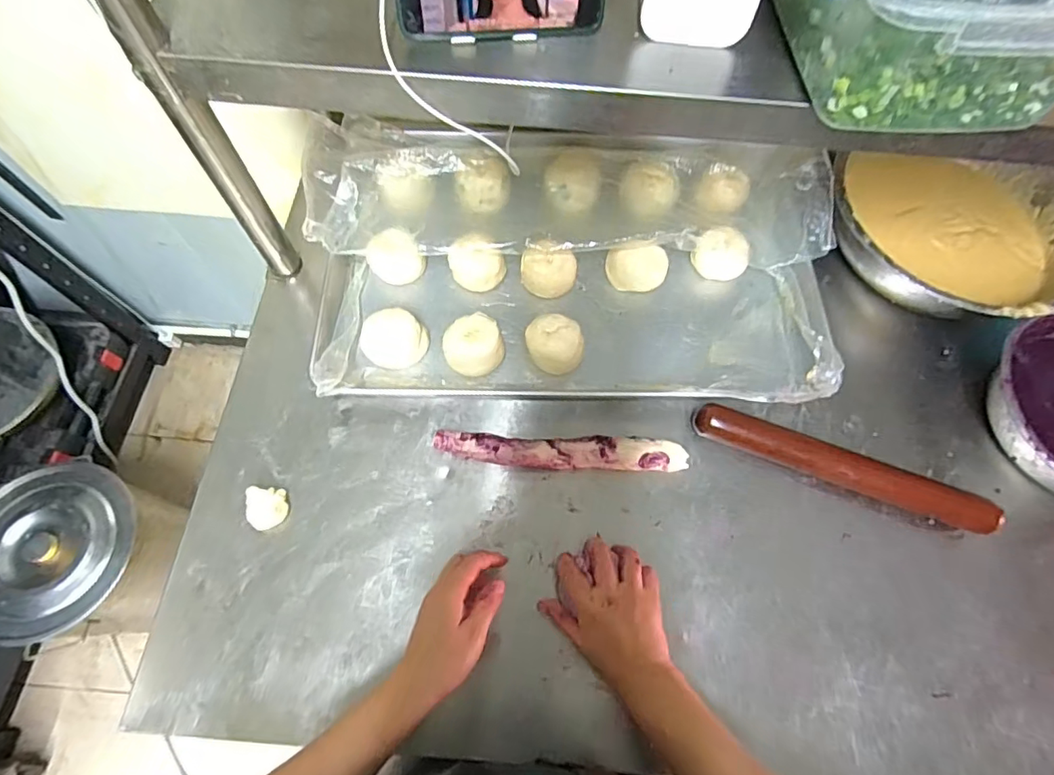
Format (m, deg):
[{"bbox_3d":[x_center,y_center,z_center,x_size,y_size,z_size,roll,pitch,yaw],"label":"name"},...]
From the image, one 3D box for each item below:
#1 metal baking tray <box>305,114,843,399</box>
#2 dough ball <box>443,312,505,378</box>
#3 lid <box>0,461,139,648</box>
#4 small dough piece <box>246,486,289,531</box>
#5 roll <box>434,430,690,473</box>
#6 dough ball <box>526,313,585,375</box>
[{"bbox_3d":[0.055,-0.163,0.658,0.637,0.058,0.390,1,66,-2],"label":"metal baking tray"},{"bbox_3d":[-0.061,-0.047,0.624,0.068,0.041,0.065,1,66,-2],"label":"dough ball"},{"bbox_3d":[-0.887,0.296,0.971,0.285,0.042,0.308,1,66,-2],"label":"lid"},{"bbox_3d":[-0.275,0.128,0.560,0.040,0.017,0.043,-2,66,-3],"label":"small dough piece"},{"bbox_3d":[0.039,0.072,0.586,0.277,0.023,0.037,3,66,-1],"label":"roll"},{"bbox_3d":[0.032,-0.050,0.627,0.061,0.048,0.069,-23,69,-11],"label":"dough ball"}]

